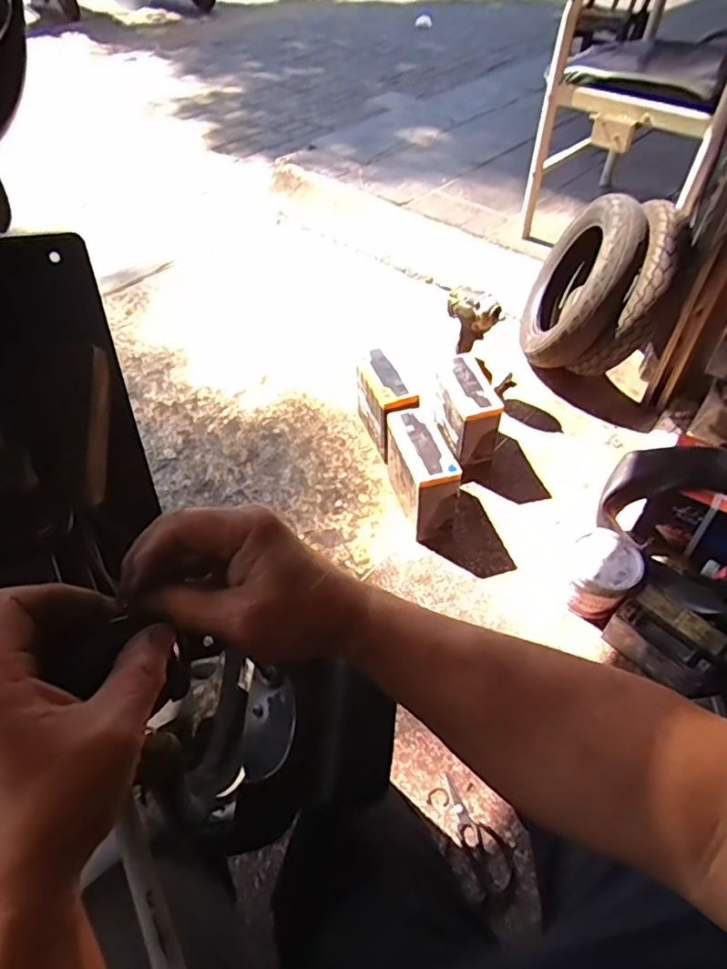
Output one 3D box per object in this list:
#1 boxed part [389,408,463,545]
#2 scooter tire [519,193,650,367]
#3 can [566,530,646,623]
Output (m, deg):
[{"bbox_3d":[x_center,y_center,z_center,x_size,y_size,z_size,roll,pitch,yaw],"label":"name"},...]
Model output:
[{"bbox_3d":[0.107,-0.020,1.083,0.078,0.163,0.197,-13,50,-11],"label":"boxed part"},{"bbox_3d":[0.473,-0.455,1.279,0.078,0.345,0.374,21,62,-15],"label":"scooter tire"},{"bbox_3d":[0.391,0.151,0.966,0.110,0.104,0.126,15,50,12],"label":"can"}]

